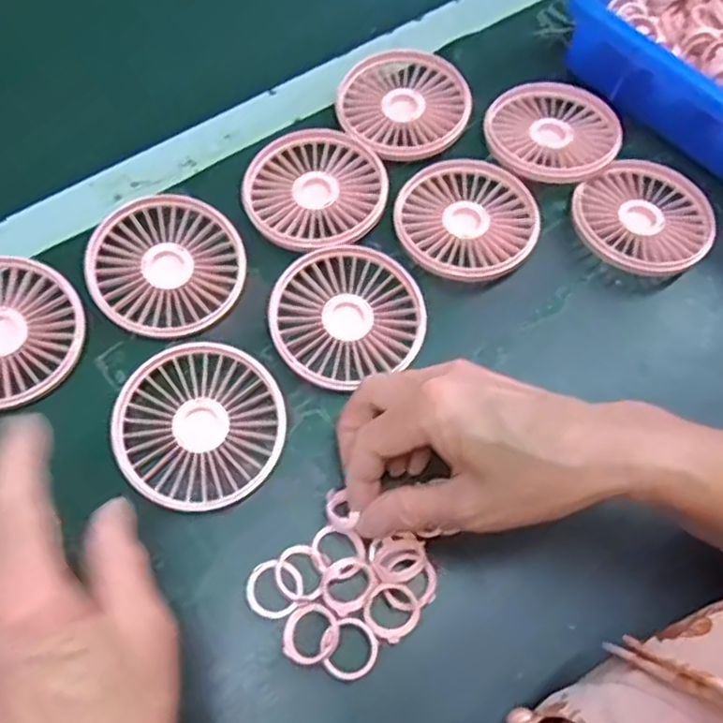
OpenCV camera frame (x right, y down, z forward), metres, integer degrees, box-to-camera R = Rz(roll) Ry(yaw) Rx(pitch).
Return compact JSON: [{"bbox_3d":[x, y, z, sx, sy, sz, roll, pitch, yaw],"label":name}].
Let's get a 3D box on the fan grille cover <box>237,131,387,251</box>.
[{"bbox_3d":[-0.030,-0.109,0.437,0.085,0.015,0.088,-7,66,-7],"label":"fan grille cover"}]

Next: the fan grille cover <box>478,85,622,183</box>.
[{"bbox_3d":[0.127,-0.154,0.465,0.086,0.018,0.080,8,65,0],"label":"fan grille cover"}]

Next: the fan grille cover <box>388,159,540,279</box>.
[{"bbox_3d":[0.064,-0.089,0.435,0.088,0.015,0.085,-25,69,-14],"label":"fan grille cover"}]

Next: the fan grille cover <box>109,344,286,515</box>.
[{"bbox_3d":[-0.086,0.033,0.369,0.088,0.016,0.083,11,65,2],"label":"fan grille cover"}]

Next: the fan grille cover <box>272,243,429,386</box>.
[{"bbox_3d":[-0.009,-0.029,0.403,0.087,0.015,0.082,-27,70,-15],"label":"fan grille cover"}]

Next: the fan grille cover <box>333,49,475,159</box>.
[{"bbox_3d":[0.027,-0.175,0.468,0.084,0.019,0.084,-10,66,-8],"label":"fan grille cover"}]

